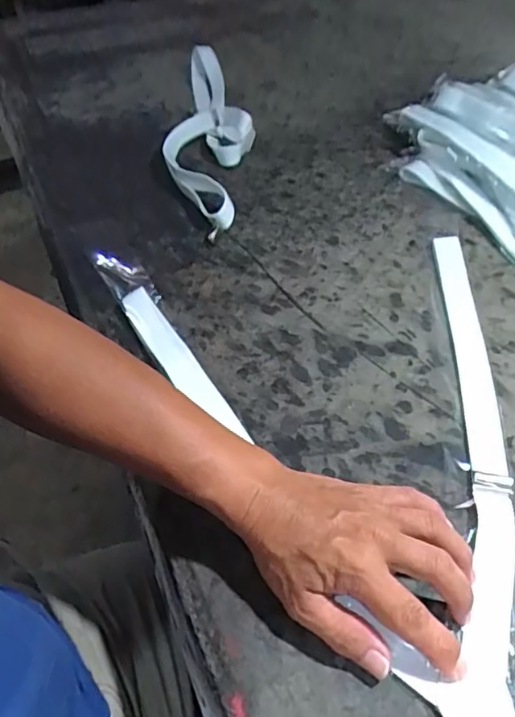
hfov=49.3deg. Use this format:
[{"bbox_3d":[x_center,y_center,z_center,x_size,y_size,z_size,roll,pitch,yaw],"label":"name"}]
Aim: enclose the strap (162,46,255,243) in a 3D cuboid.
[{"bbox_3d":[-0.067,-0.324,0.787,0.114,0.074,0.444,-7,45,1],"label":"strap"}]

